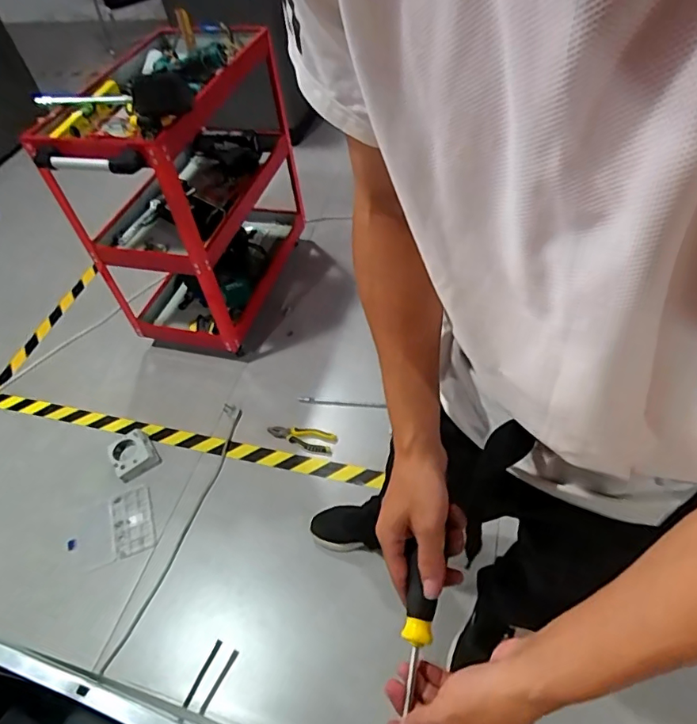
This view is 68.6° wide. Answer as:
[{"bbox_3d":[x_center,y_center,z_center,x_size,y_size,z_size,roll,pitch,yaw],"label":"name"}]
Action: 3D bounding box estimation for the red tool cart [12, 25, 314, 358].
[{"bbox_3d":[-0.447,-0.497,1.503,0.369,0.743,0.704,9,53,15],"label":"red tool cart"}]

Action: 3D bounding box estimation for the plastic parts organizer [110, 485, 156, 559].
[{"bbox_3d":[-0.555,0.409,1.312,0.102,0.023,0.170,-20,51,-9],"label":"plastic parts organizer"}]

